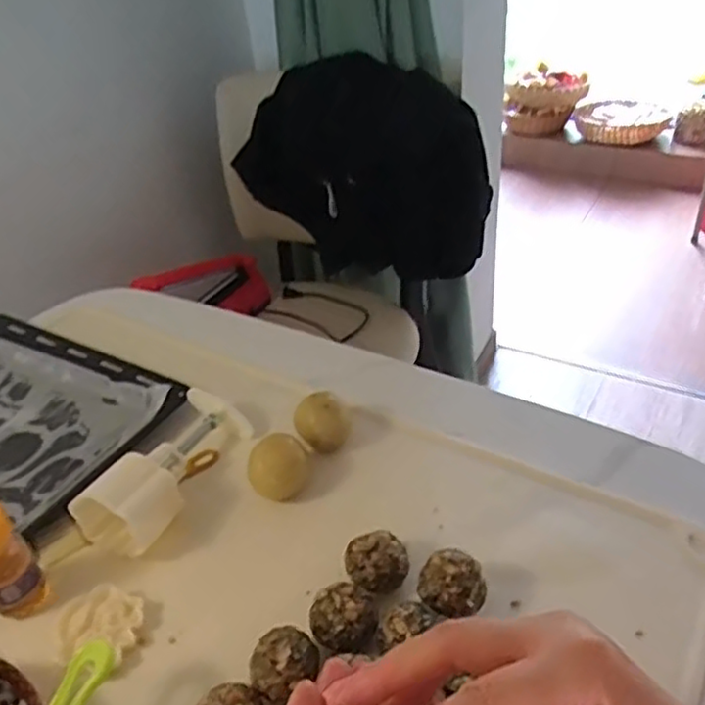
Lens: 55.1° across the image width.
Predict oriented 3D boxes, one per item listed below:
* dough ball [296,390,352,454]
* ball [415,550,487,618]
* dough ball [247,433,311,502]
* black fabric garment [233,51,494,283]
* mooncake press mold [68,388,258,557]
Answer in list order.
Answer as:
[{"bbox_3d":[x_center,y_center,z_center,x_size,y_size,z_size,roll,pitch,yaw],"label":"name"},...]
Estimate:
[{"bbox_3d":[-0.024,0.058,0.571,0.043,0.044,0.043,-3,37,2],"label":"dough ball"},{"bbox_3d":[0.064,0.155,0.435,0.042,0.044,0.034,3,38,9],"label":"ball"},{"bbox_3d":[-0.057,0.093,0.530,0.047,0.043,0.039,-9,38,-7],"label":"dough ball"},{"bbox_3d":[0.016,-0.318,1.194,0.433,0.347,0.070,4,38,14],"label":"black fabric garment"},{"bbox_3d":[-0.144,0.085,0.535,0.070,0.061,0.149,15,41,23],"label":"mooncake press mold"}]

